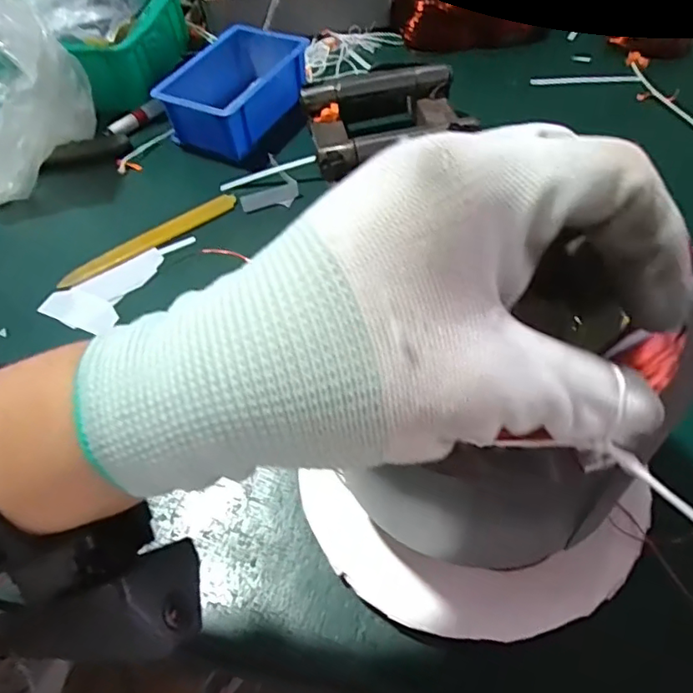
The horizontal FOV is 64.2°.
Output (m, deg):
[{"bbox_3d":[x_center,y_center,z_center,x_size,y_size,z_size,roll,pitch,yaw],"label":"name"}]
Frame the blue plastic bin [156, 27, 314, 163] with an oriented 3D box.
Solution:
[{"bbox_3d":[-0.109,-0.267,0.565,0.100,0.045,0.153,22,60,19],"label":"blue plastic bin"}]

